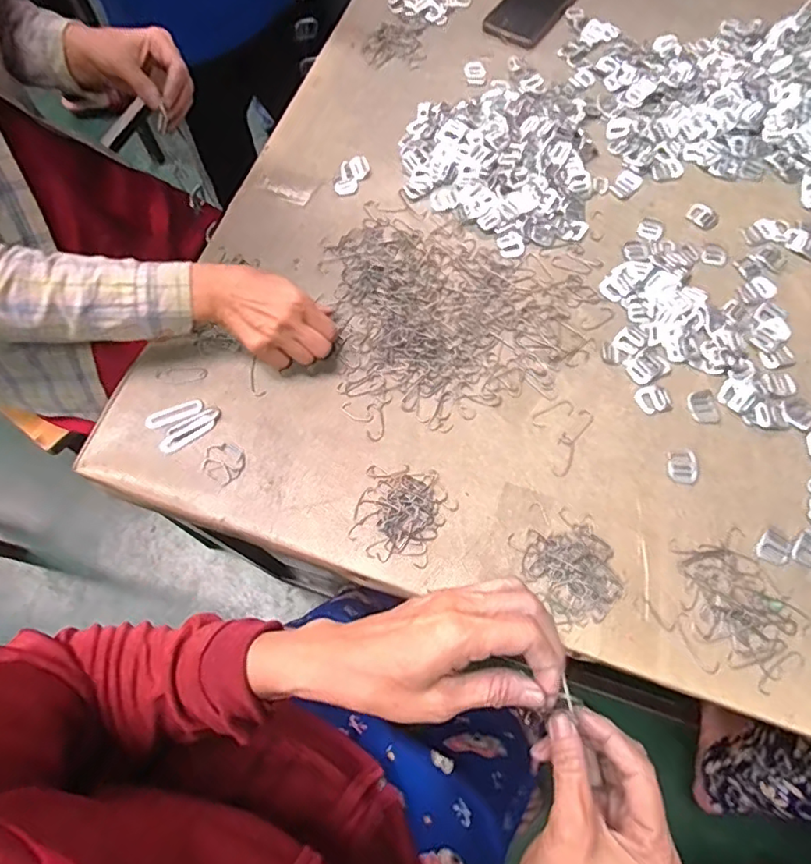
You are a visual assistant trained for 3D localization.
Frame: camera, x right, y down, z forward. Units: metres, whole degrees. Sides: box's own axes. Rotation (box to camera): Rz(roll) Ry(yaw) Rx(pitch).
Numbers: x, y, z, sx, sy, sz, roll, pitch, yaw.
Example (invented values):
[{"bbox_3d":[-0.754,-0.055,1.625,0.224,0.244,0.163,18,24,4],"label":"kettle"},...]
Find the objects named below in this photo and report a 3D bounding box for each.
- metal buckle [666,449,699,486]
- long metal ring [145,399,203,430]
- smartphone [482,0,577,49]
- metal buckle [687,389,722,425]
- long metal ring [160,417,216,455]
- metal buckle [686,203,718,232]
[{"bbox_3d":[0.257,0.032,0.515,0.028,0.004,0.034,-1,67,0],"label":"metal buckle"},{"bbox_3d":[-0.227,-0.018,0.546,0.055,0.004,0.017,-26,69,-10],"label":"long metal ring"},{"bbox_3d":[0.177,-0.588,0.764,0.087,0.010,0.162,31,74,14],"label":"smartphone"},{"bbox_3d":[0.288,-0.023,0.538,0.025,0.004,0.035,-15,67,-5],"label":"metal buckle"},{"bbox_3d":[-0.210,0.003,0.538,0.055,0.004,0.017,-32,70,-12],"label":"long metal ring"},{"bbox_3d":[0.335,-0.243,0.628,0.033,0.004,0.034,-40,72,-15],"label":"metal buckle"}]

